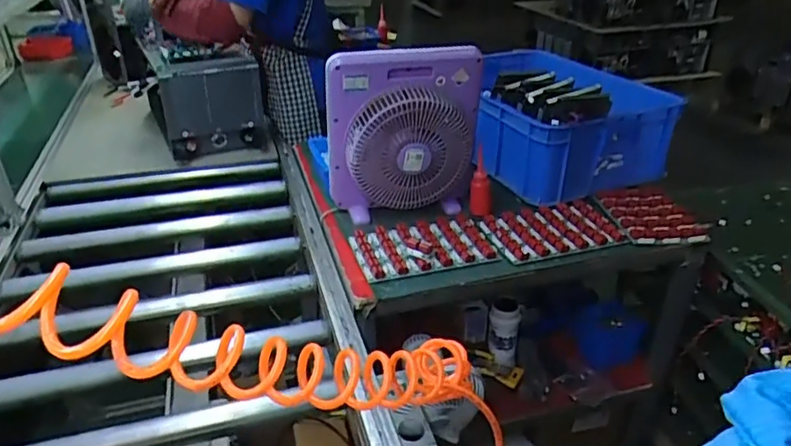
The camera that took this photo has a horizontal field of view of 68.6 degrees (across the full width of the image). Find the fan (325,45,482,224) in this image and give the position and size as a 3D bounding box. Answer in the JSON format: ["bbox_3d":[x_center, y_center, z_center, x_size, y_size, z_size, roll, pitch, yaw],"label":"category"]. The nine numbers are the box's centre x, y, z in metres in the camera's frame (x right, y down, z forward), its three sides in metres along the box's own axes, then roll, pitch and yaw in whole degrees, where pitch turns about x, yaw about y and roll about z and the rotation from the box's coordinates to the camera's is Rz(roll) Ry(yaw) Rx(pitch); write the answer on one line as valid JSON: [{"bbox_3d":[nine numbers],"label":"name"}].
[{"bbox_3d":[0.018,-0.192,1.239,0.324,0.366,0.155,-1,30,-3],"label":"fan"}]

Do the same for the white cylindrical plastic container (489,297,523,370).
[{"bbox_3d":[0.269,0.265,1.446,0.076,0.168,0.091,2,16,-1],"label":"white cylindrical plastic container"}]

